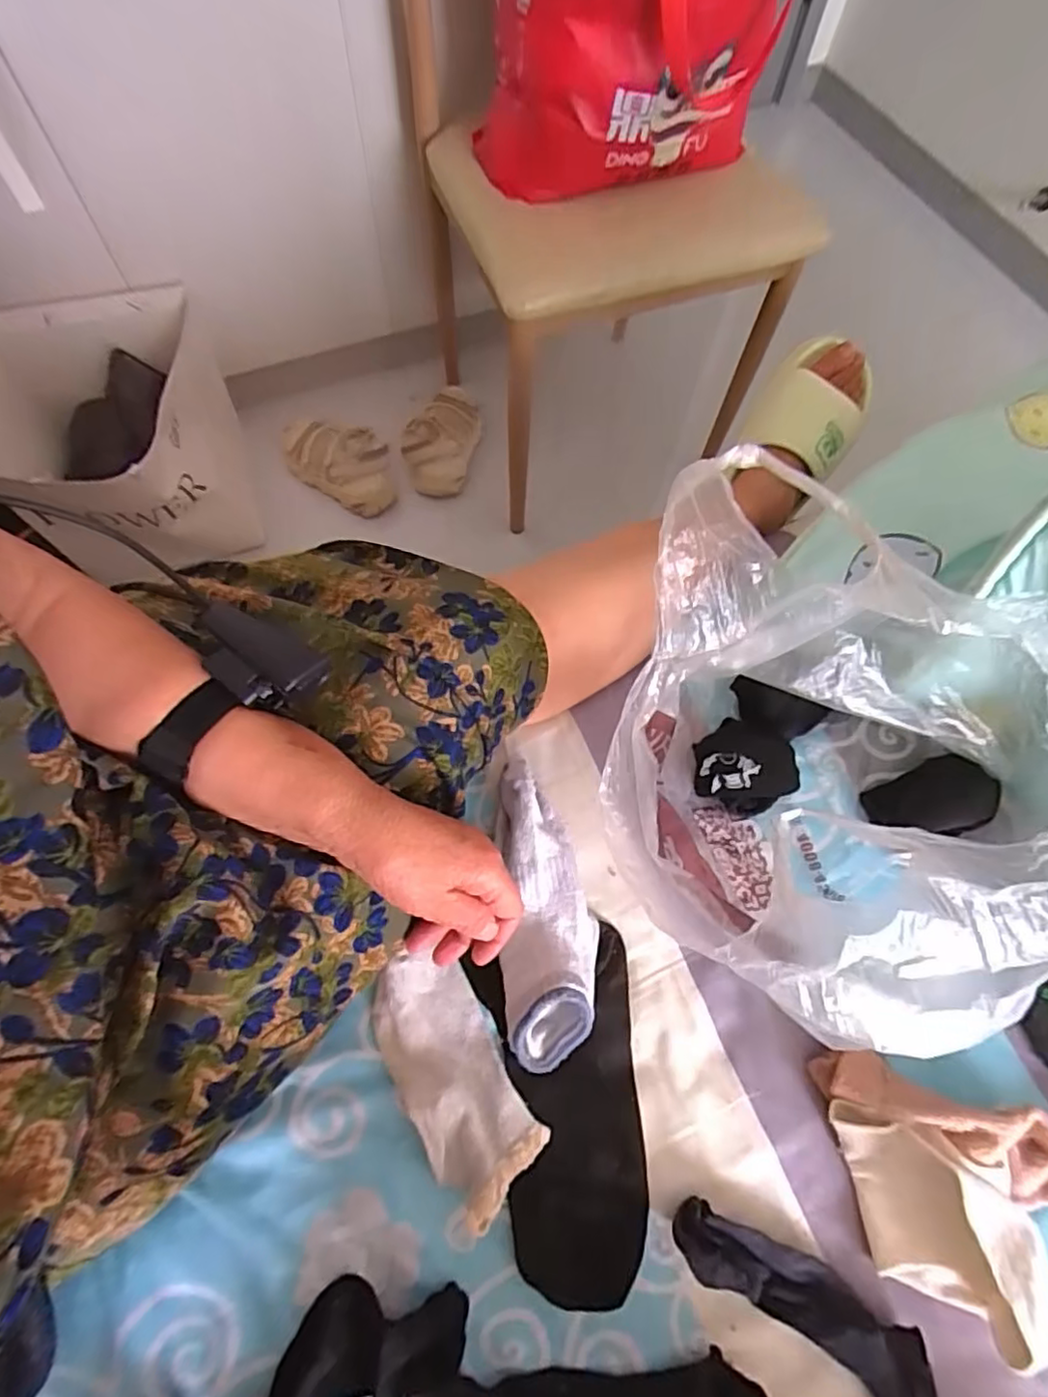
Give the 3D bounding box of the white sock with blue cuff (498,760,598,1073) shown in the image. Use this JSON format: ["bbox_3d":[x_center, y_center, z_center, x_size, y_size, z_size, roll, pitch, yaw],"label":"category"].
[{"bbox_3d":[0.016,0.137,0.413,0.060,0.044,0.182,1,65,-3],"label":"white sock with blue cuff"}]

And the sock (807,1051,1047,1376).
[{"bbox_3d":[0.274,0.290,0.352,0.204,0.059,0.109,17,65,5],"label":"sock"}]

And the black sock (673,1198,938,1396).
[{"bbox_3d":[0.162,0.340,0.343,0.169,0.024,0.051,37,69,14],"label":"black sock"}]

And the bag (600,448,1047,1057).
[{"bbox_3d":[0.176,0.052,0.380,0.279,0.193,0.246,25,66,8],"label":"bag"}]

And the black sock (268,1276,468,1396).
[{"bbox_3d":[-0.092,0.350,0.323,0.123,0.029,0.066,-34,71,-17],"label":"black sock"}]

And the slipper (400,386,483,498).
[{"bbox_3d":[-0.149,-0.480,1.159,0.134,0.082,0.195,2,67,-1],"label":"slipper"}]

